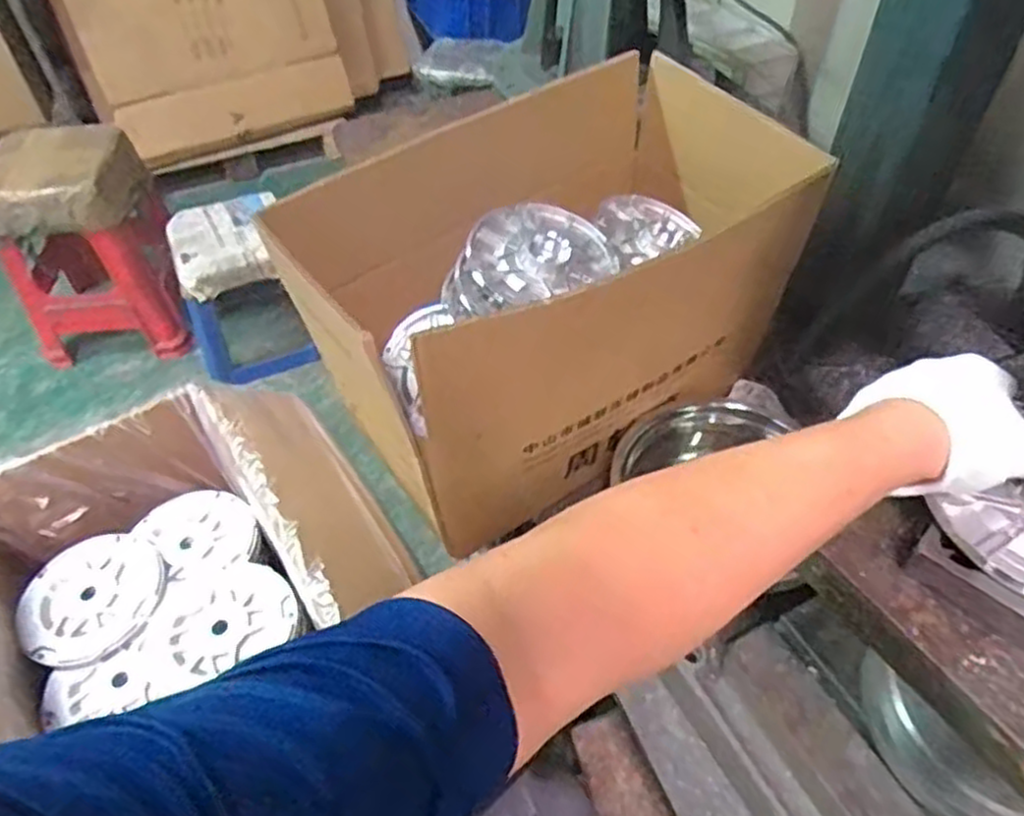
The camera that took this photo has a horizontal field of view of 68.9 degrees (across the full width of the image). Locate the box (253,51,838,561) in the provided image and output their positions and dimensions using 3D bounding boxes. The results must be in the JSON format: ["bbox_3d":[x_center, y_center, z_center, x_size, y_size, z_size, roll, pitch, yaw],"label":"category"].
[{"bbox_3d":[0.044,-0.114,0.787,0.456,0.285,0.295,-31,55,-22],"label":"box"}]

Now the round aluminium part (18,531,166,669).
[{"bbox_3d":[-0.417,0.188,0.744,0.127,0.017,0.142,3,50,5],"label":"round aluminium part"}]

